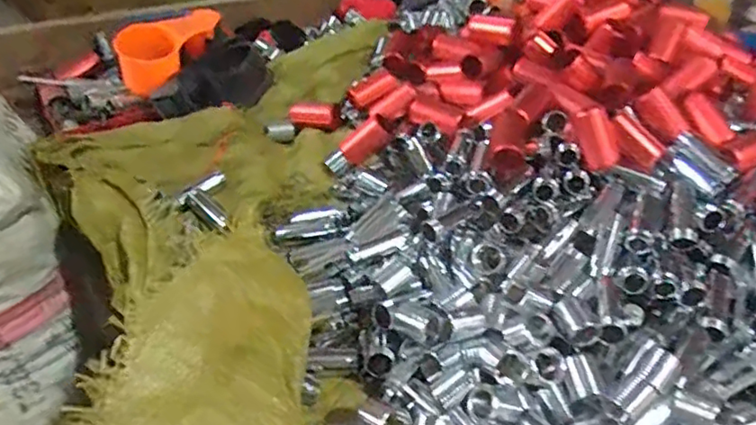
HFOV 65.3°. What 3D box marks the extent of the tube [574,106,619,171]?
[{"bbox_3d":[0.220,-0.074,0.597,0.022,0.062,0.024,-22,5,-31],"label":"tube"}]

